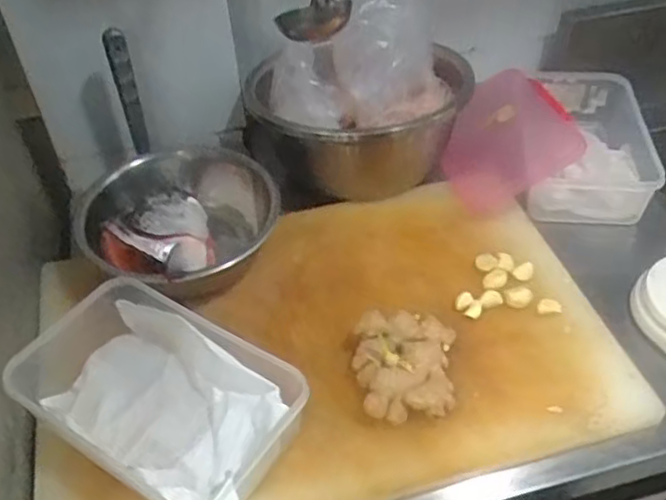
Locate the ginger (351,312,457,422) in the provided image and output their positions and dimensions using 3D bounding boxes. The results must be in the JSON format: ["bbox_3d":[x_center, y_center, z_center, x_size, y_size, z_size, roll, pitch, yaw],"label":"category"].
[{"bbox_3d":[0.070,0.113,0.703,0.097,0.032,0.115,1,43,7],"label":"ginger"}]

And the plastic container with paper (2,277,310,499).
[{"bbox_3d":[-0.167,0.141,0.669,0.276,0.078,0.159,22,50,26],"label":"plastic container with paper"}]

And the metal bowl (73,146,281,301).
[{"bbox_3d":[-0.182,-0.027,0.840,0.222,0.090,0.222,-3,43,3],"label":"metal bowl"}]

